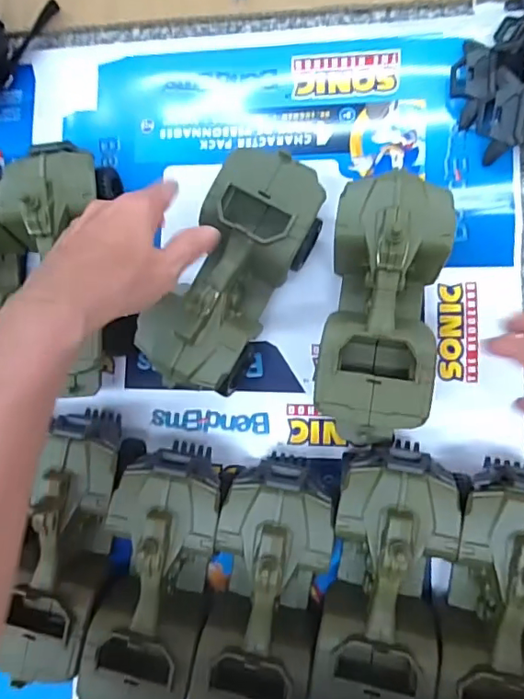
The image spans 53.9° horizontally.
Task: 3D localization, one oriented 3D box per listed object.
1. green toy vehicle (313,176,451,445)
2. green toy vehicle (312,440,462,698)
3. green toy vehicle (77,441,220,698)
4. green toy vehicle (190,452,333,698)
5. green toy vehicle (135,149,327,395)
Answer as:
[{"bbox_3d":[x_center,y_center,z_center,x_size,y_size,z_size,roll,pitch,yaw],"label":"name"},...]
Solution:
[{"bbox_3d":[0.086,-0.028,0.376,0.077,0.078,0.179,7,87,9],"label":"green toy vehicle"},{"bbox_3d":[0.086,0.161,0.363,0.078,0.080,0.184,8,87,9],"label":"green toy vehicle"},{"bbox_3d":[-0.074,0.169,0.387,0.078,0.078,0.185,10,87,9],"label":"green toy vehicle"},{"bbox_3d":[0.005,0.169,0.375,0.079,0.078,0.173,8,87,9],"label":"green toy vehicle"},{"bbox_3d":[-0.022,-0.055,0.389,0.078,0.078,0.173,27,88,9],"label":"green toy vehicle"}]

